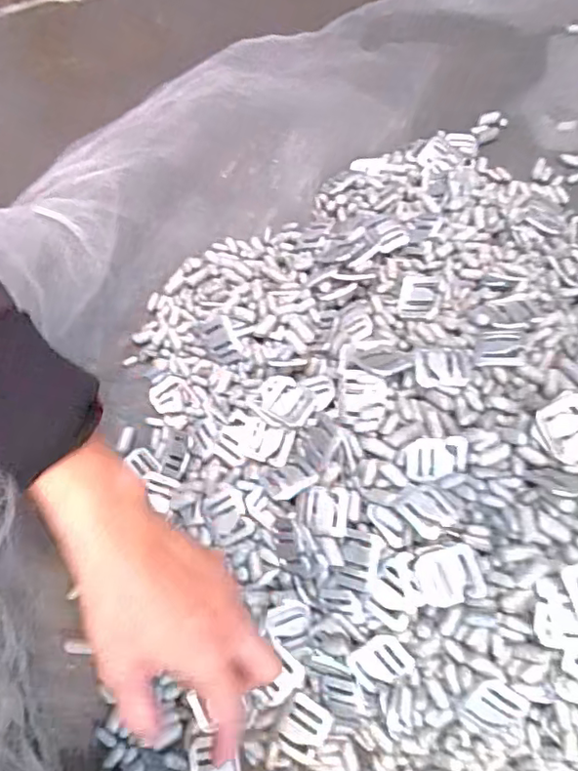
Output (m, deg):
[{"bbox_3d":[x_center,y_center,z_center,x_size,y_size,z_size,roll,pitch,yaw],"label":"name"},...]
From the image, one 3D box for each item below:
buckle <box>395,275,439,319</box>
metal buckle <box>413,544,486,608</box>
[{"bbox_3d":[0.092,-0.064,0.421,0.029,0.005,0.037,9,71,36],"label":"buckle"},{"bbox_3d":[0.092,0.110,0.338,0.036,0.005,0.031,-19,82,19],"label":"metal buckle"}]

